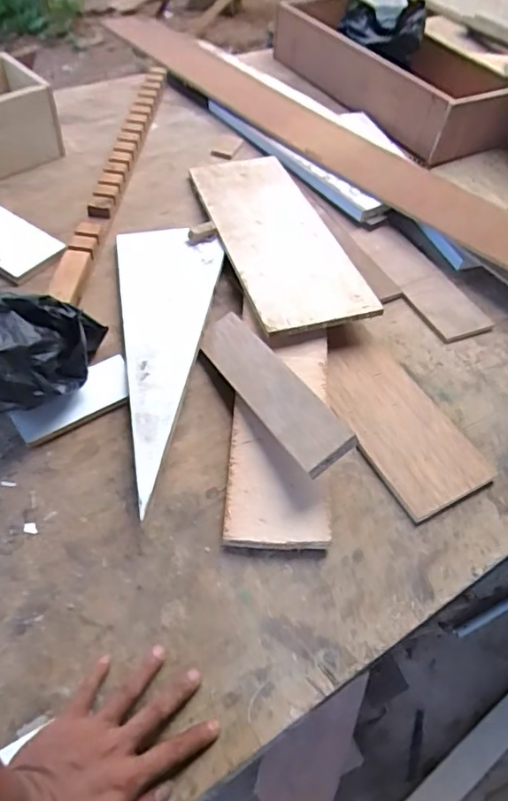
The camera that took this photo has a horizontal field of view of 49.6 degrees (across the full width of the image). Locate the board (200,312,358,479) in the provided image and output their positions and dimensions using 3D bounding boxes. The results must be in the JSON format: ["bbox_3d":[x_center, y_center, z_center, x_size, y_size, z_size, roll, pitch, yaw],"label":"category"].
[{"bbox_3d":[0.012,-0.022,0.663,0.068,0.024,0.282,-45,44,4],"label":"board"}]

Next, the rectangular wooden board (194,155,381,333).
[{"bbox_3d":[0.024,-0.275,0.873,0.165,0.021,0.456,-14,47,-8],"label":"rectangular wooden board"}]

